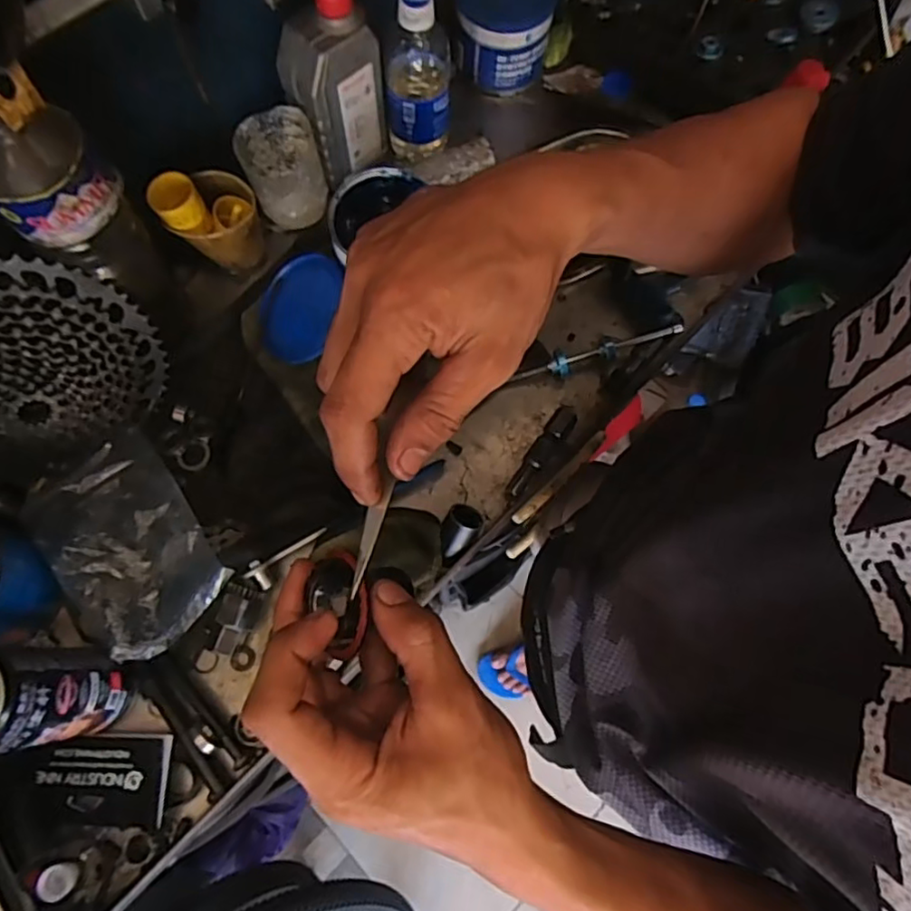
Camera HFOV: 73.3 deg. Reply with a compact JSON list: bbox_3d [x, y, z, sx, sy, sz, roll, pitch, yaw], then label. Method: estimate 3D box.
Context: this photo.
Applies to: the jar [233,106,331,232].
[{"bbox_3d":[-0.163,-0.268,0.590,0.071,0.094,0.064,-17,74,-5],"label":"jar"}]

